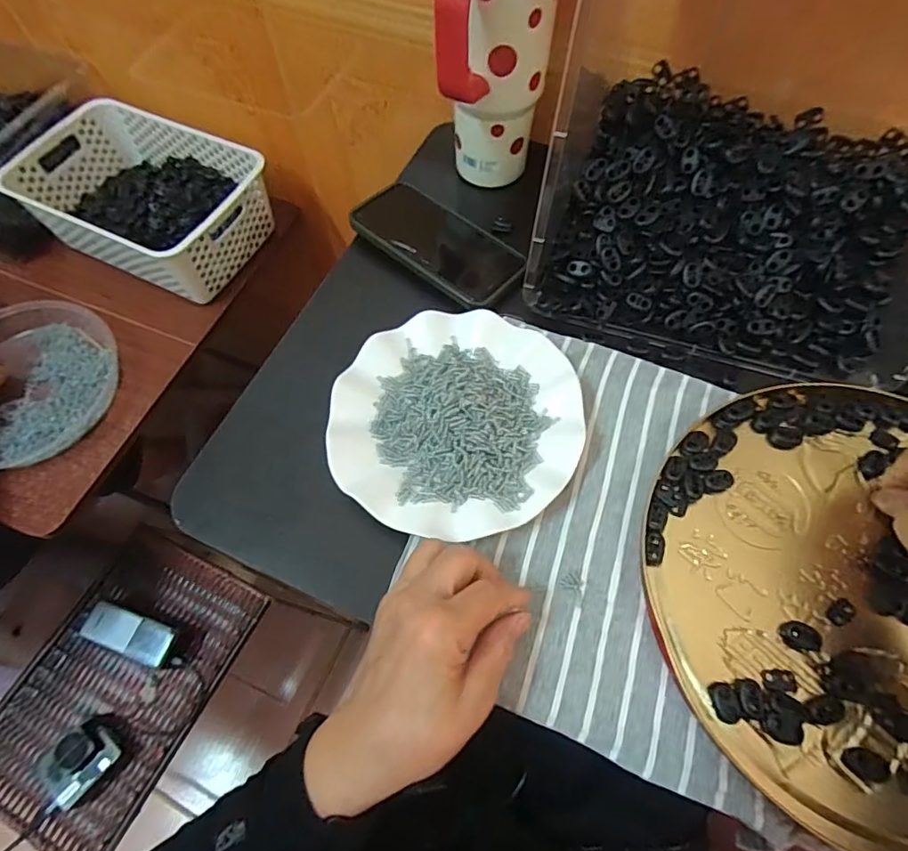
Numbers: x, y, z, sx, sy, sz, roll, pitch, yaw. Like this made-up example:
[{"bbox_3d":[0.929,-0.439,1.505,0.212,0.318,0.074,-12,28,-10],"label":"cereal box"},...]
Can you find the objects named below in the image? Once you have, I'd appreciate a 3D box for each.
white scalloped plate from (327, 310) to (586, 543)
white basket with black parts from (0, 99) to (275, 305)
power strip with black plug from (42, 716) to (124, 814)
[{"bbox_3d":[0.001,-0.005,0.384,0.177,0.025,0.176,0,64,1],"label":"white scalloped plate"},{"bbox_3d":[-0.433,-0.320,0.719,0.328,0.098,0.204,25,67,12],"label":"white basket with black parts"},{"bbox_3d":[-0.465,0.422,0.638,0.062,0.051,0.093,34,69,16],"label":"power strip with black plug"}]

